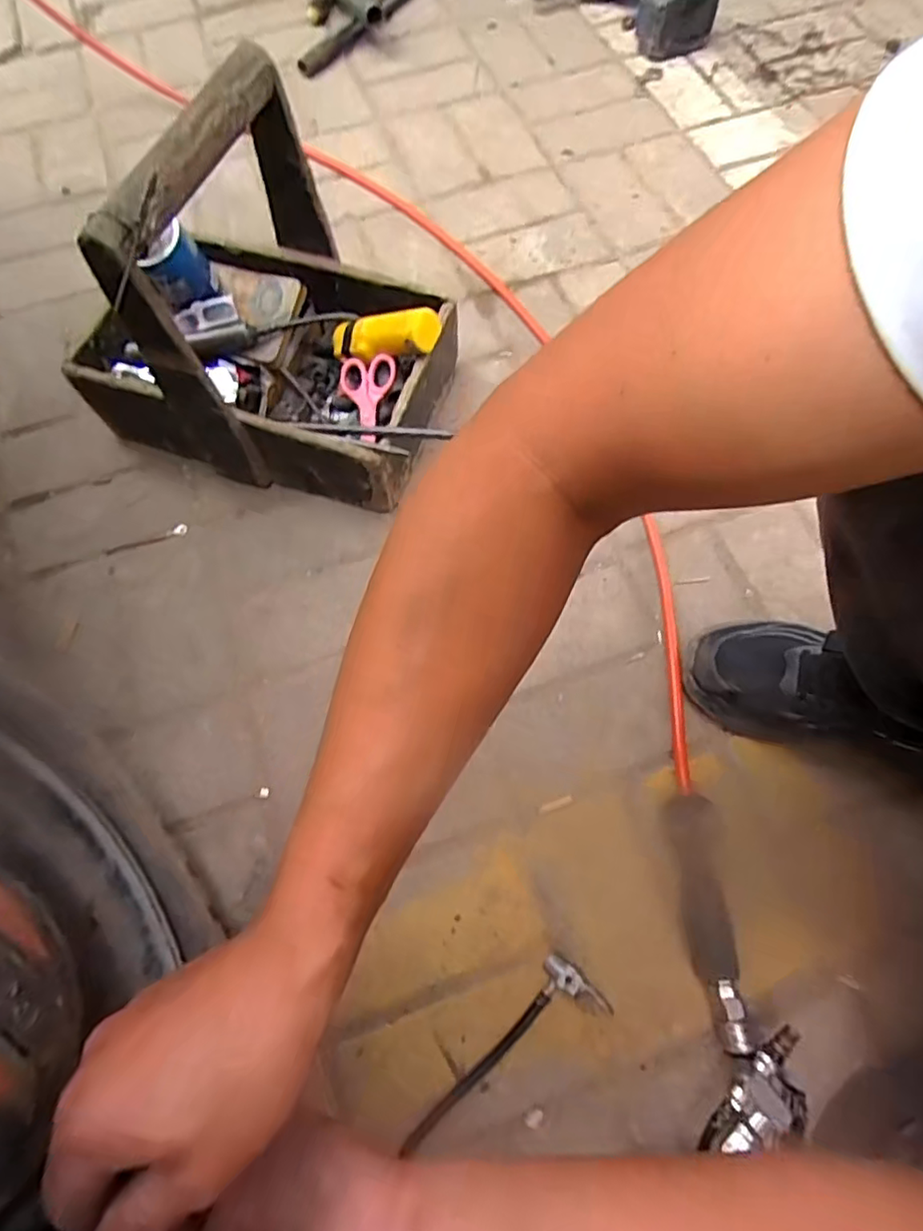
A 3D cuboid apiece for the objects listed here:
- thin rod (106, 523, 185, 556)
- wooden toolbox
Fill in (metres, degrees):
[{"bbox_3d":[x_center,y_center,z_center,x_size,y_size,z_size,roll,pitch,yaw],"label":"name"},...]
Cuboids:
[{"bbox_3d":[-0.340,-0.081,0.633,0.089,0.005,0.013,-18,69,-6],"label":"thin rod"},{"bbox_3d":[-0.198,-0.303,0.564,0.345,0.283,0.242,13,69,6],"label":"wooden toolbox"}]

